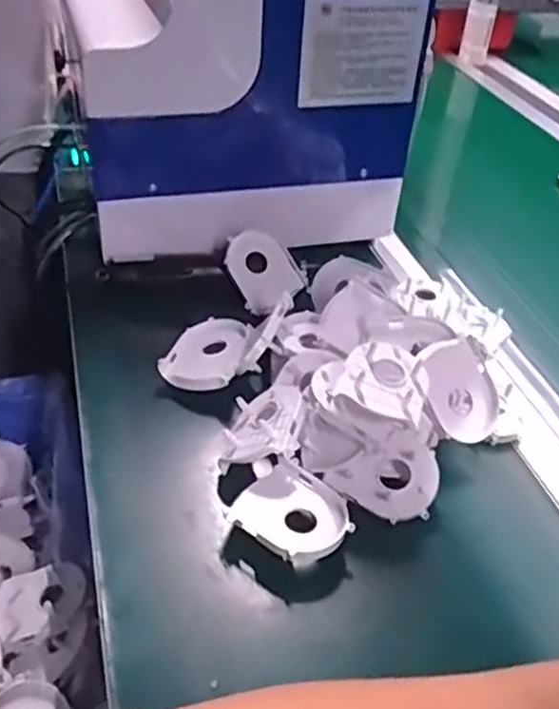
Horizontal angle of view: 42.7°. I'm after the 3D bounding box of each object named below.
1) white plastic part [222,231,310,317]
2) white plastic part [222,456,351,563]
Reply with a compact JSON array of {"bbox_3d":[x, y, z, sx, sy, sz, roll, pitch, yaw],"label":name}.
[{"bbox_3d":[-0.018,-0.086,0.723,0.063,0.081,0.013,-34,18,6],"label":"white plastic part"},{"bbox_3d":[0.009,0.115,0.517,0.083,0.018,0.068,30,45,28],"label":"white plastic part"}]

